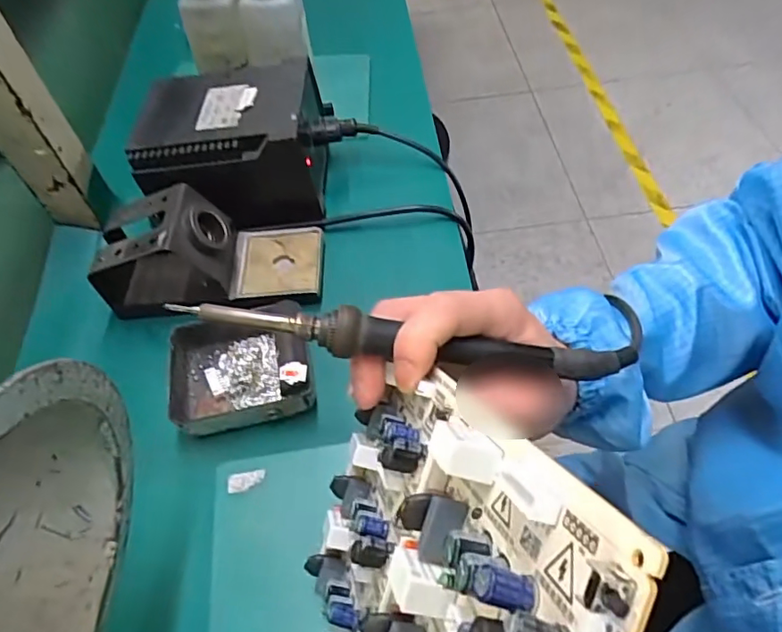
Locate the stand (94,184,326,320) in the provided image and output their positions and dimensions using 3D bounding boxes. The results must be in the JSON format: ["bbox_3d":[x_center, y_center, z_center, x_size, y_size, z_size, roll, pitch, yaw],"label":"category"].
[{"bbox_3d":[-0.138,-0.052,0.417,0.163,0.075,0.075,-4,54,3],"label":"stand"}]

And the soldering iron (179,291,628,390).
[{"bbox_3d":[-0.012,0.008,0.236,0.166,0.021,0.021,9,55,0],"label":"soldering iron"}]

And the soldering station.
[{"bbox_3d":[-0.122,-0.154,0.471,0.149,0.081,0.138,2,55,7],"label":"soldering station"}]

